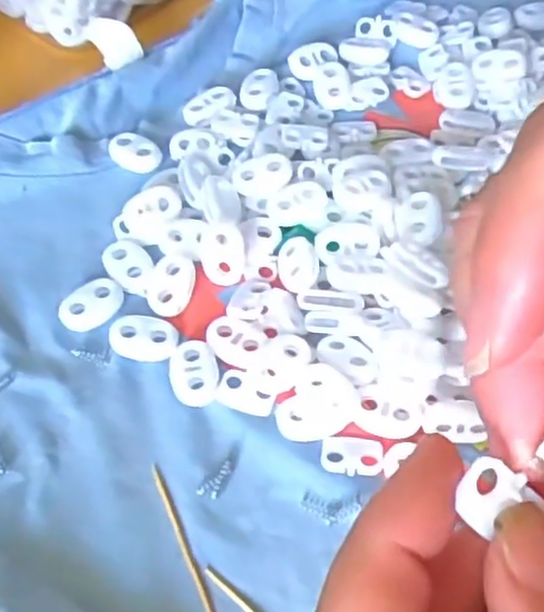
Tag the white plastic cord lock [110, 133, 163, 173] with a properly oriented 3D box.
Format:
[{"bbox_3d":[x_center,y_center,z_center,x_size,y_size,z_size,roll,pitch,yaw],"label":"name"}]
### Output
[{"bbox_3d":[-0.053,-0.061,0.283,0.022,0.004,0.015,16,60,8],"label":"white plastic cord lock"}]

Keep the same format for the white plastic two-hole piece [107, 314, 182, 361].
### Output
[{"bbox_3d":[-0.043,0.010,0.241,0.022,0.005,0.015,4,59,1],"label":"white plastic two-hole piece"}]

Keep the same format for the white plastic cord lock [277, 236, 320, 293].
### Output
[{"bbox_3d":[0.009,-0.015,0.252,0.014,0.004,0.022,3,59,1],"label":"white plastic cord lock"}]

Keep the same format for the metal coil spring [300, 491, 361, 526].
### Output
[{"bbox_3d":[0.017,0.059,0.211,0.017,0.004,0.009,5,59,2],"label":"metal coil spring"}]

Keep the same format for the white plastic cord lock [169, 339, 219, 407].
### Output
[{"bbox_3d":[-0.025,0.021,0.234,0.015,0.004,0.023,-10,60,-7],"label":"white plastic cord lock"}]

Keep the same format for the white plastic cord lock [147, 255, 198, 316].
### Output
[{"bbox_3d":[-0.035,-0.007,0.250,0.016,0.004,0.022,14,60,7],"label":"white plastic cord lock"}]

